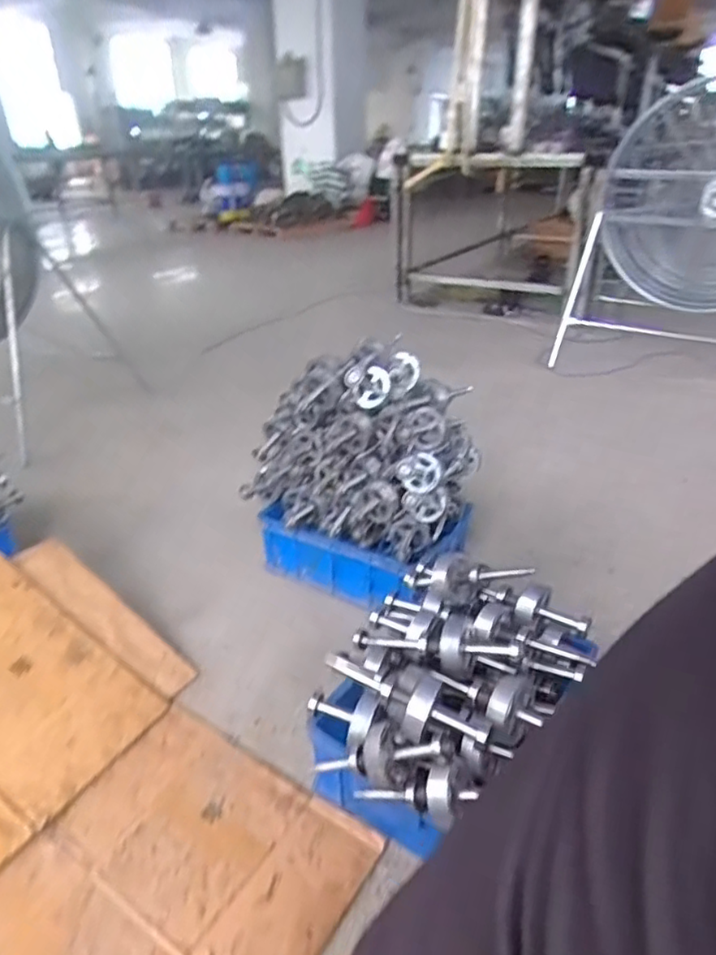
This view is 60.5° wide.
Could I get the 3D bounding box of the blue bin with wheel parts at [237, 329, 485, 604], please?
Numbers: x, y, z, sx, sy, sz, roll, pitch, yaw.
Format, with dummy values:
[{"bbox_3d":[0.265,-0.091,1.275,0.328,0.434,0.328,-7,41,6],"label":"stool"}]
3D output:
[{"bbox_3d":[0.012,-0.006,1.312,0.403,0.478,0.317,21,35,34],"label":"blue bin with wheel parts"}]

